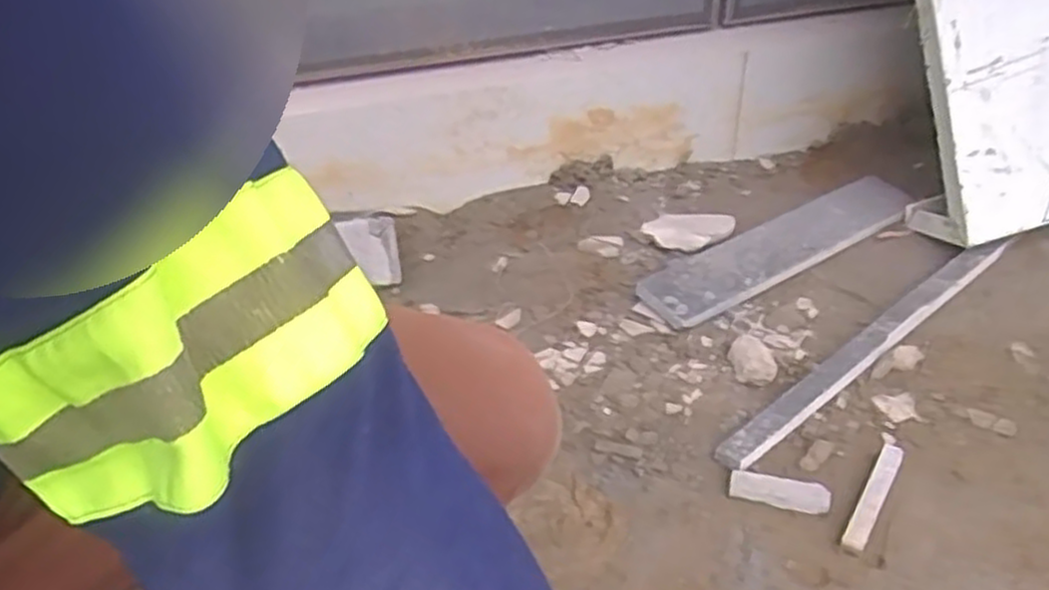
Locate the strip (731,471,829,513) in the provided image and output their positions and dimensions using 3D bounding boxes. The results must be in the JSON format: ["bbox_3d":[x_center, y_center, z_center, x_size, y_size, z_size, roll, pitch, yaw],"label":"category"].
[{"bbox_3d":[0.249,0.193,0.754,0.093,0.007,0.030,9,63,13],"label":"strip"}]

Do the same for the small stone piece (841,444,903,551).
[{"bbox_3d":[0.338,0.193,0.744,0.021,0.023,0.131,25,49,26],"label":"small stone piece"}]

